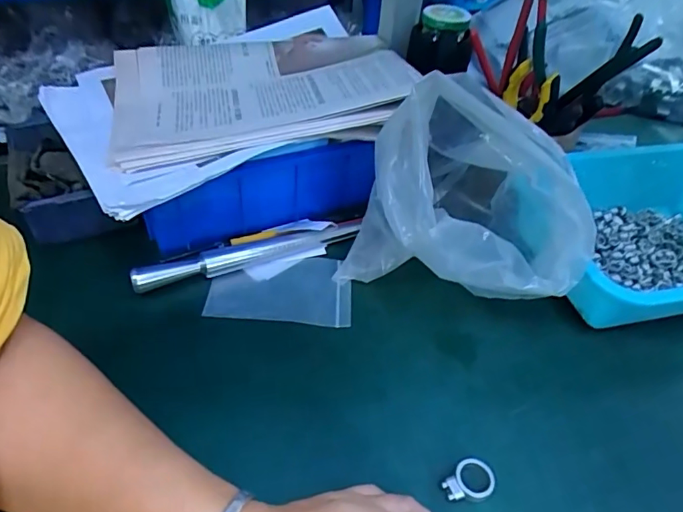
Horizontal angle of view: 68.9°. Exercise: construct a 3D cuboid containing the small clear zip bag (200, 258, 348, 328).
[{"bbox_3d":[-0.054,0.029,0.451,0.124,0.009,0.078,4,43,-1],"label":"small clear zip bag"}]

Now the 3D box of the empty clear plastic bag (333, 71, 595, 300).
[{"bbox_3d":[0.091,-0.034,0.405,0.153,0.174,0.165,-11,46,-17],"label":"empty clear plastic bag"}]

